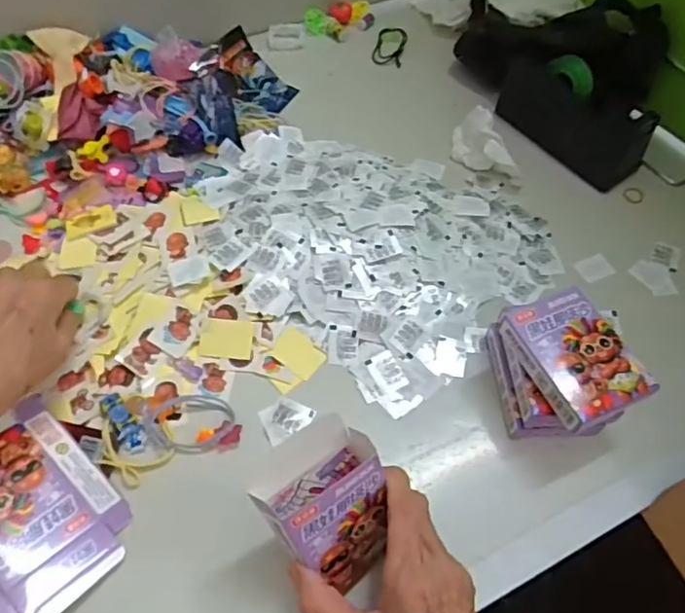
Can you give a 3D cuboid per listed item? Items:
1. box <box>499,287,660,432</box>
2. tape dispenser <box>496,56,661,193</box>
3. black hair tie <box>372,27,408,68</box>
[{"bbox_3d":[0.162,0.032,0.413,0.066,0.019,0.093,-20,61,-15],"label":"box"},{"bbox_3d":[0.227,-0.191,0.583,0.052,0.073,0.152,-33,65,-22],"label":"tape dispenser"},{"bbox_3d":[0.055,-0.301,0.687,0.035,0.008,0.063,12,57,4],"label":"black hair tie"}]

